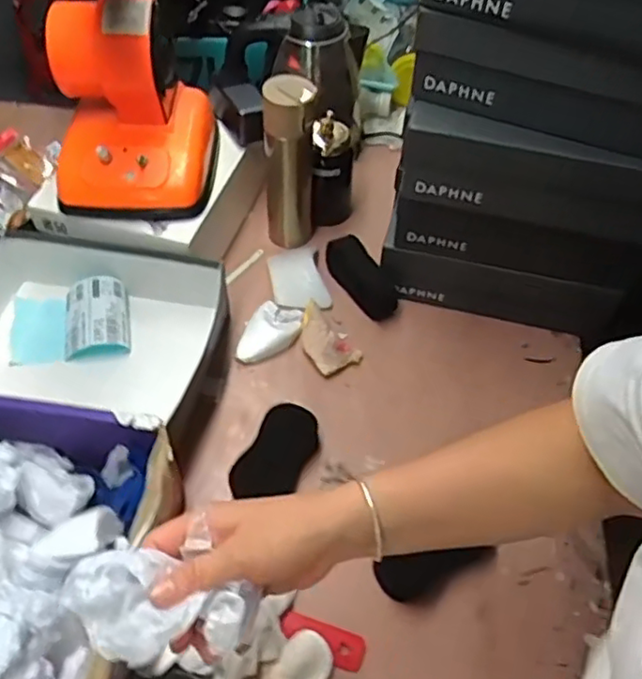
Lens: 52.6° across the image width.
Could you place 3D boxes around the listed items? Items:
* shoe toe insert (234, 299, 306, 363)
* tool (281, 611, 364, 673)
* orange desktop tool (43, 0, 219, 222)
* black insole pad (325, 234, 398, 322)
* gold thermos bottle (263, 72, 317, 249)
[{"bbox_3d":[-0.064,-0.013,0.838,0.061,0.021,0.100,23,55,15],"label":"shoe toe insert"},{"bbox_3d":[0.002,0.285,0.620,0.084,0.007,0.031,26,55,0],"label":"tool"},{"bbox_3d":[-0.236,-0.287,0.786,0.179,0.204,0.189,3,53,0],"label":"orange desktop tool"},{"bbox_3d":[0.057,-0.086,0.884,0.126,0.063,0.015,51,35,12],"label":"black insole pad"},{"bbox_3d":[-0.040,-0.226,0.868,0.062,0.243,0.053,-3,53,-4],"label":"gold thermos bottle"}]

